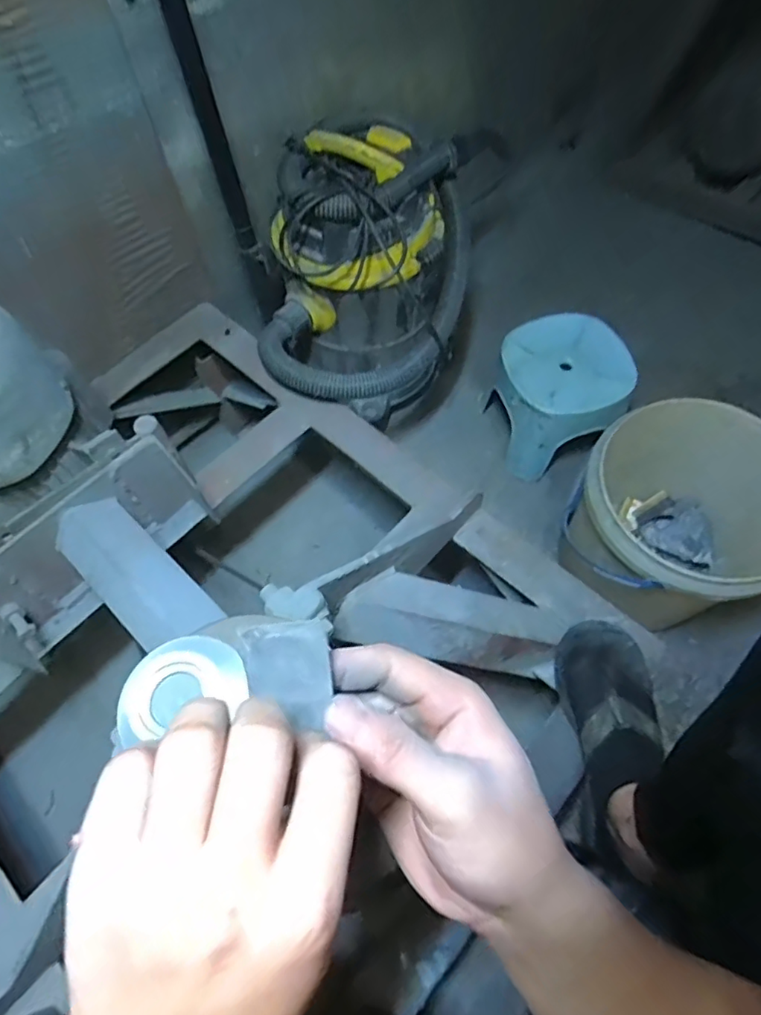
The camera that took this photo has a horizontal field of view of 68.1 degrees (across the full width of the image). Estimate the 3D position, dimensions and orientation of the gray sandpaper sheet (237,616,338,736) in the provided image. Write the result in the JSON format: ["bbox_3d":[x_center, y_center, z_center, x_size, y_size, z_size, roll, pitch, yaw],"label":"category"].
[{"bbox_3d":[-0.035,0.066,0.222,0.034,0.004,0.040,-8,90,3],"label":"gray sandpaper sheet"}]

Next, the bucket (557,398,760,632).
[{"bbox_3d":[0.424,0.043,0.857,0.270,0.303,0.264,-1,63,2],"label":"bucket"}]

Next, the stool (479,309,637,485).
[{"bbox_3d":[0.331,-0.207,1.042,0.216,0.205,0.208,-15,63,-5],"label":"stool"}]

